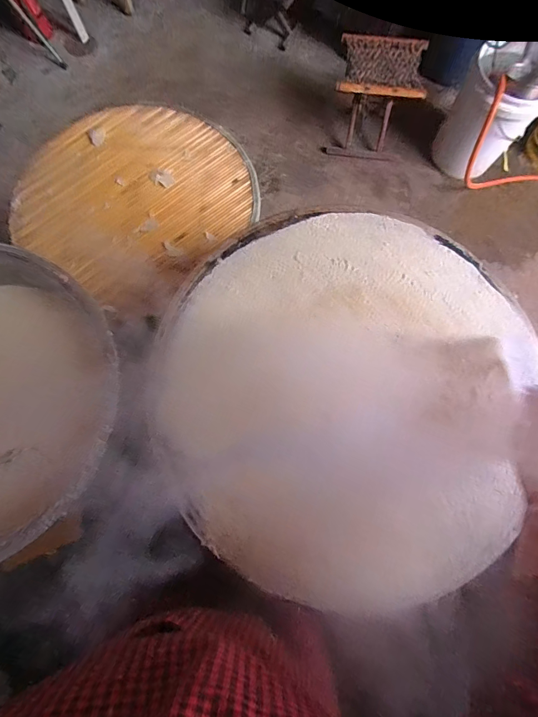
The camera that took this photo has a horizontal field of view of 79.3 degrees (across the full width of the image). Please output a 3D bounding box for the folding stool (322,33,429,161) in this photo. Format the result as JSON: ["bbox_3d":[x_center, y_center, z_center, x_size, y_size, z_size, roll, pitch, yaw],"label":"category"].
[{"bbox_3d":[0.415,-1.035,1.311,0.317,0.289,0.274,7,77,1],"label":"folding stool"}]

